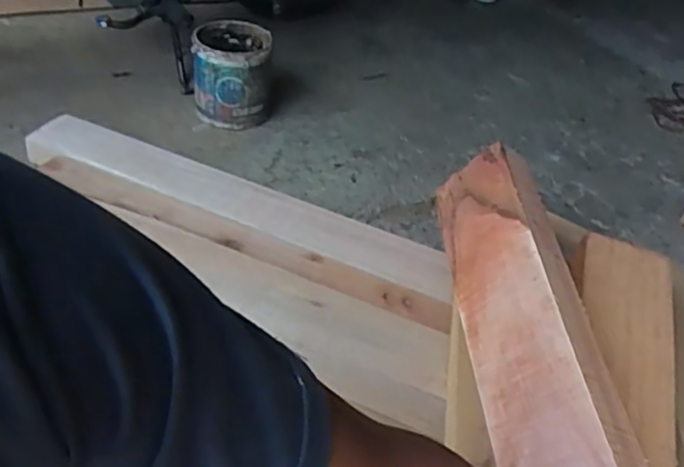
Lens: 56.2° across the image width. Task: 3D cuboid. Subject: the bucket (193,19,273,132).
[{"bbox_3d":[-0.256,-0.363,1.501,0.170,0.199,0.168,2,41,-6],"label":"bucket"}]

